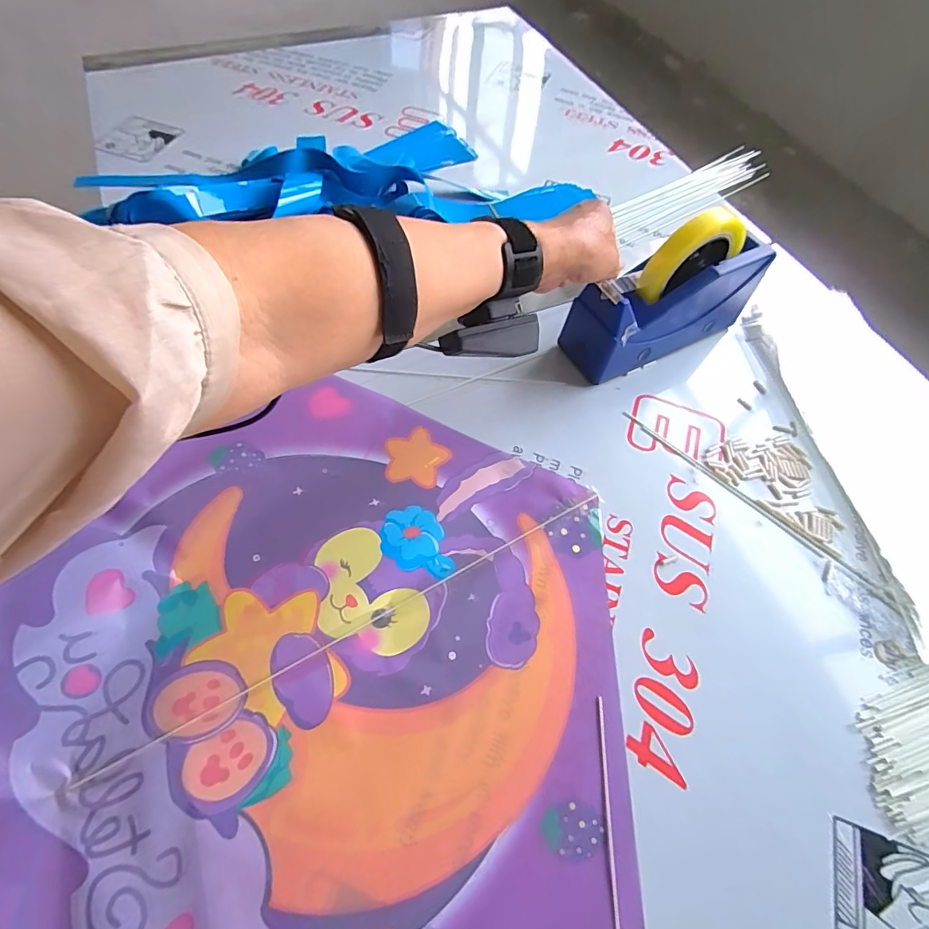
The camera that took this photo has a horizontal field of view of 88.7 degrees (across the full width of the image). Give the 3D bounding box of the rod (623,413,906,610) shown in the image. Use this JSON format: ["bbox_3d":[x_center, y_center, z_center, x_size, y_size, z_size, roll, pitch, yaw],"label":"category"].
[{"bbox_3d":[0.260,0.035,0.432,0.270,0.005,0.011,39,65,18],"label":"rod"}]

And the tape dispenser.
[{"bbox_3d":[0.206,-0.175,0.473,0.199,0.132,0.071,-25,65,-17],"label":"tape dispenser"}]

